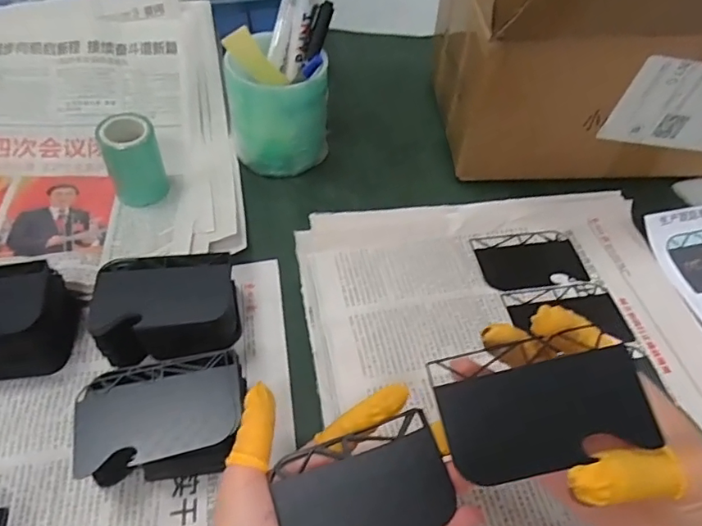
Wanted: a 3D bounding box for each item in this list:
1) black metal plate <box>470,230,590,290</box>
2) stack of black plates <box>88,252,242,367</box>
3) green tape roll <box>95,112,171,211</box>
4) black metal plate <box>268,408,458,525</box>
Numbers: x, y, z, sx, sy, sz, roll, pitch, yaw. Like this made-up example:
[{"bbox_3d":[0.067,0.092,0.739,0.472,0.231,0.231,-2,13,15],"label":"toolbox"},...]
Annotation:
[{"bbox_3d":[0.145,-0.003,0.420,0.084,0.004,0.052,-5,54,-7],"label":"black metal plate"},{"bbox_3d":[-0.122,0.033,0.341,0.087,0.044,0.067,-5,54,-7],"label":"stack of black plates"},{"bbox_3d":[-0.174,-0.083,0.414,0.039,0.065,0.034,-10,55,-11],"label":"green tape roll"},{"bbox_3d":[0.007,0.110,0.250,0.083,0.009,0.051,-15,55,-14],"label":"black metal plate"}]

